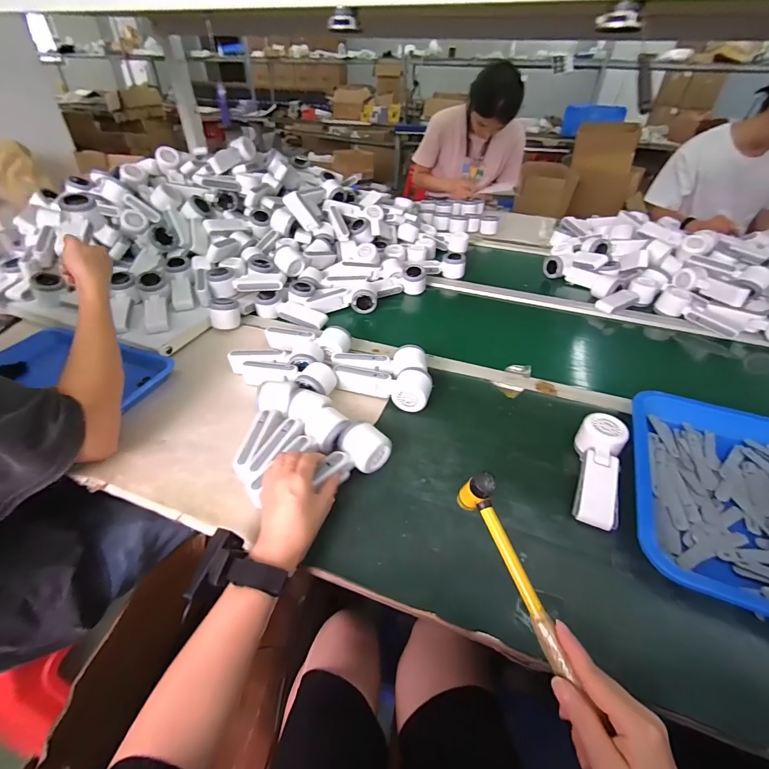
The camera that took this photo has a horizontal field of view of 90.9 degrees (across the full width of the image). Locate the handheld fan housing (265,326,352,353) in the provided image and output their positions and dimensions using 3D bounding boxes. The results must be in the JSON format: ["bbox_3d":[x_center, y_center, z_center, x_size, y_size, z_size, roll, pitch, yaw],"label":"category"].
[{"bbox_3d":[-0.149,-0.081,0.717,0.168,0.047,0.058,9,40,9],"label":"handheld fan housing"}]

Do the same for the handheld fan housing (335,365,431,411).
[{"bbox_3d":[-0.006,-0.002,0.642,0.169,0.052,0.052,15,42,16],"label":"handheld fan housing"}]

